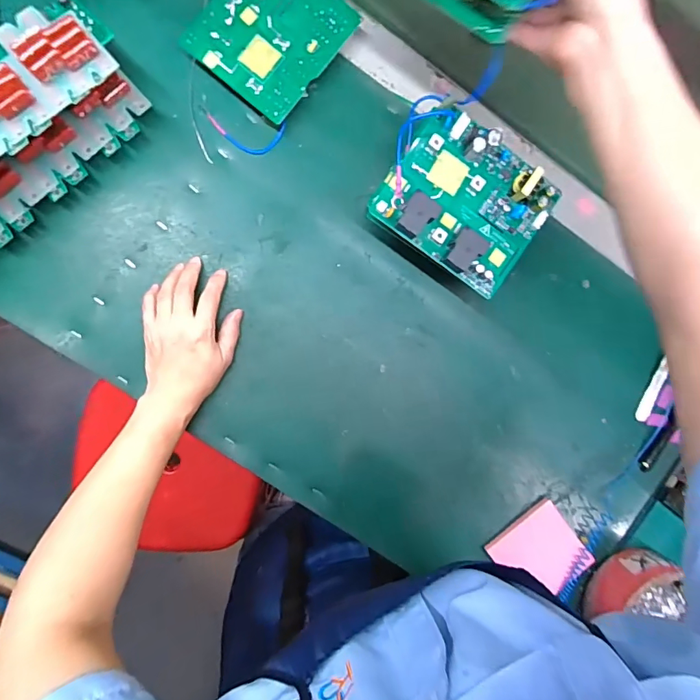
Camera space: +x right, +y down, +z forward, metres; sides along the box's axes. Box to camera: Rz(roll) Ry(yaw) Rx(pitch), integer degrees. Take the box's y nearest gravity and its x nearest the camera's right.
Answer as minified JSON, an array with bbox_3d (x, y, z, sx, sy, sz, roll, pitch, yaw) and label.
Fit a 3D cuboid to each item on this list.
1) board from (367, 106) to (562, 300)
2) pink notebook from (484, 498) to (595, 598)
[{"bbox_3d":[0.101,-0.127,0.373,0.133,0.029,0.115,32,87,-6],"label":"board"},{"bbox_3d":[0.203,0.217,0.472,0.085,0.015,0.084,-36,95,-5],"label":"pink notebook"}]

